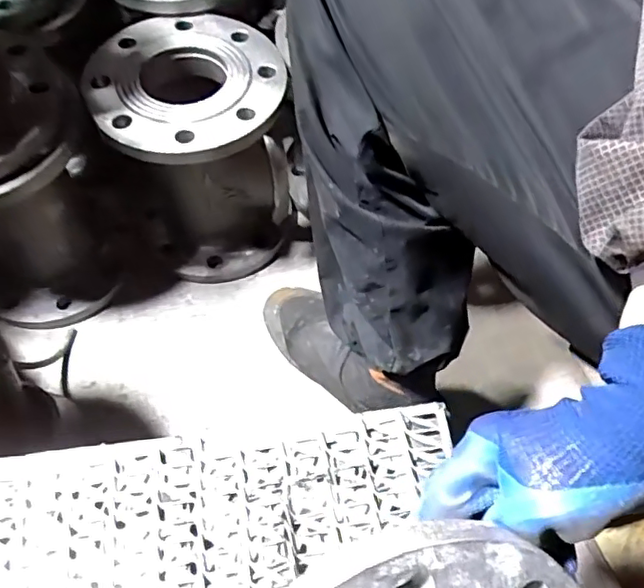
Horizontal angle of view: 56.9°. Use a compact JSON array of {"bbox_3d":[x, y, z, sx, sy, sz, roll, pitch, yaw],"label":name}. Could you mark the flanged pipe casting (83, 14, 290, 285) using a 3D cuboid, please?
[{"bbox_3d":[-0.128,-0.148,0.675,0.178,0.251,0.178,1,59,-1],"label":"flanged pipe casting"}]

